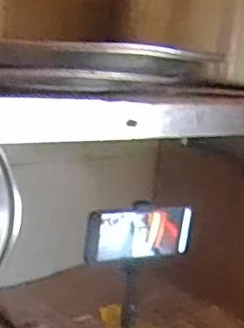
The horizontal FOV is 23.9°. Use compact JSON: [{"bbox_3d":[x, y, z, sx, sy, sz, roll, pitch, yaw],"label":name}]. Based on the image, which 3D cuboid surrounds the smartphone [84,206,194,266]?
[{"bbox_3d":[0.026,0.099,0.811,0.158,0.074,0.015,-2,12,-24],"label":"smartphone"}]

